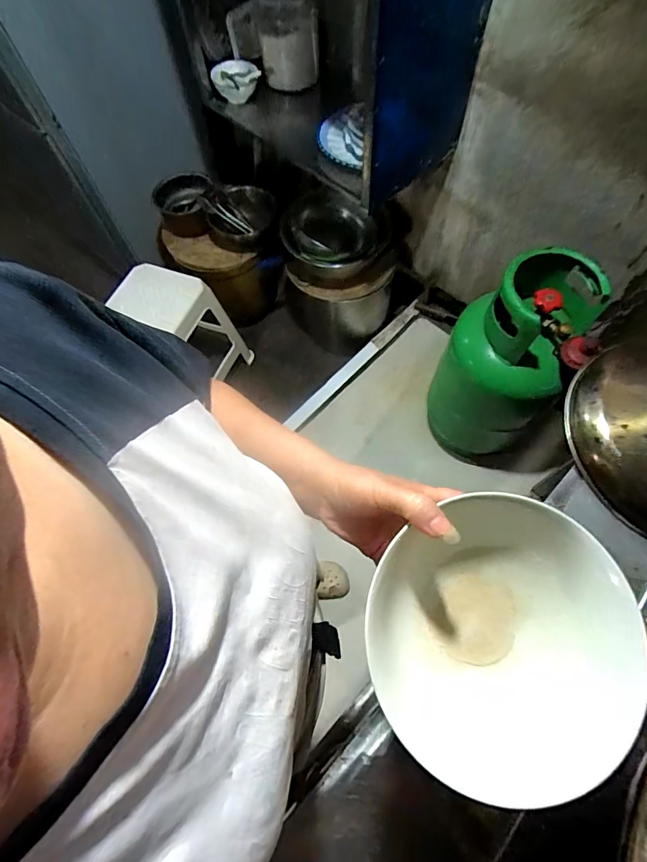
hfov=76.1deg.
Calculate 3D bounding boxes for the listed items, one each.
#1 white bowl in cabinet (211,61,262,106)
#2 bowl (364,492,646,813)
[{"bbox_3d":[-0.242,-0.983,1.159,0.134,0.048,0.121,-19,66,-5],"label":"white bowl in cabinet"},{"bbox_3d":[0.120,0.140,0.284,0.175,0.068,0.168,-1,66,3],"label":"bowl"}]

